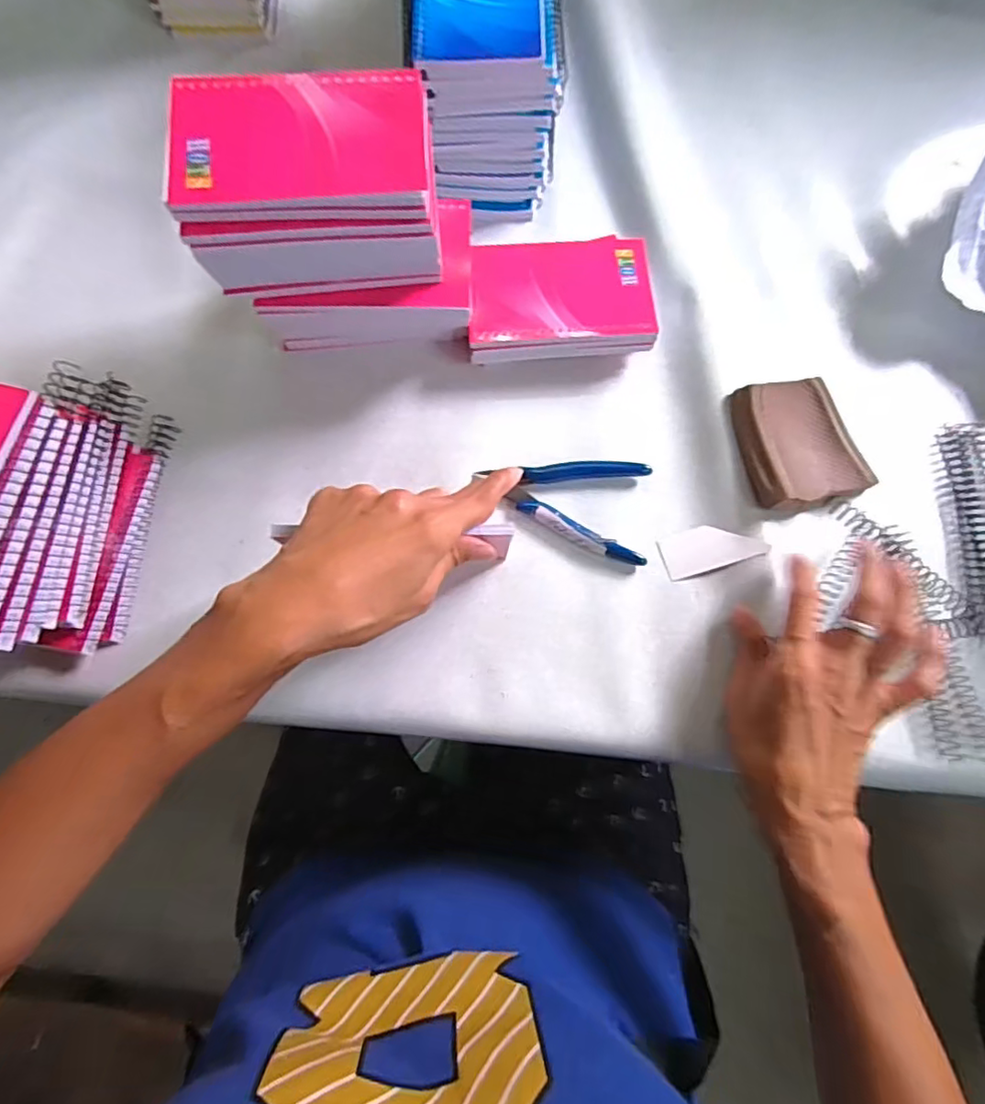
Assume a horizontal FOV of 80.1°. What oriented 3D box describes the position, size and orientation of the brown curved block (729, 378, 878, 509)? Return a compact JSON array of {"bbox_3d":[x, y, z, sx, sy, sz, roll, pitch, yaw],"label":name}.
[{"bbox_3d":[0.214,-0.077,0.405,0.086,0.026,0.089,-12,76,-4],"label":"brown curved block"}]

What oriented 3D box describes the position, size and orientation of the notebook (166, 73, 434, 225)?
[{"bbox_3d":[-0.101,-0.218,0.314,0.133,0.016,0.084,-4,76,-2],"label":"notebook"}]

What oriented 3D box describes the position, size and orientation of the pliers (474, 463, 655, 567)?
[{"bbox_3d":[0.048,-0.033,0.405,0.119,0.012,0.072,6,76,0],"label":"pliers"}]

